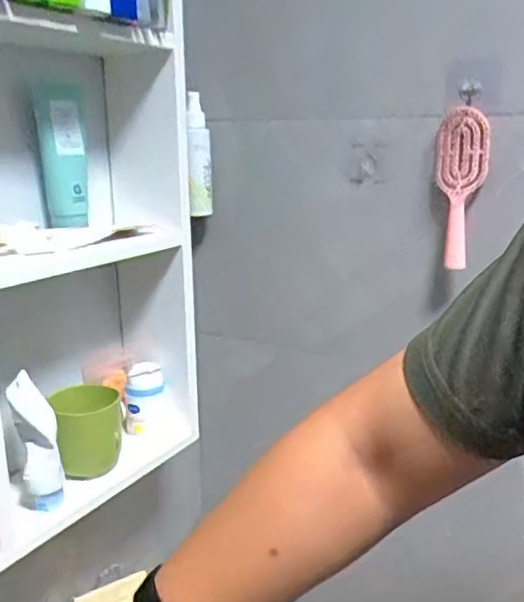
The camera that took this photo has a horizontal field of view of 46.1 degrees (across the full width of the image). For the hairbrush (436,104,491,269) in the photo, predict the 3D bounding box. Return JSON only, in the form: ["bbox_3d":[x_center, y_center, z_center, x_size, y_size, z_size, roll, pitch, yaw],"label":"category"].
[{"bbox_3d":[0.204,-0.119,0.643,0.050,0.158,0.017,9,18,32],"label":"hairbrush"}]

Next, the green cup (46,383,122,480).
[{"bbox_3d":[-0.182,0.132,0.639,0.074,0.077,0.060,-9,17,-27],"label":"green cup"}]

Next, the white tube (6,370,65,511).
[{"bbox_3d":[-0.209,0.131,0.569,0.043,0.119,0.049,-7,17,-22],"label":"white tube"}]

